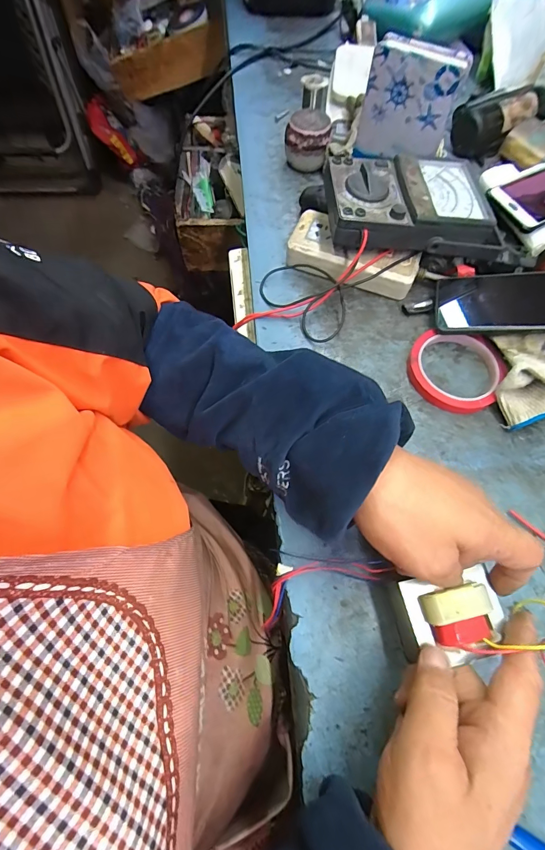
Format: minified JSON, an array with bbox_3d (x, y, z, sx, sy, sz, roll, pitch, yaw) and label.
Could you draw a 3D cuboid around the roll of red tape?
[{"bbox_3d":[0.190,-0.061,0.383,0.091,0.018,0.093,0,66,-1],"label":"roll of red tape"}]

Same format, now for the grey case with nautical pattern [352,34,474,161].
[{"bbox_3d":[0.152,-0.360,0.418,0.097,0.105,0.031,27,68,9],"label":"grey case with nautical pattern"}]

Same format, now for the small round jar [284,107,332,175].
[{"bbox_3d":[0.048,-0.387,0.504,0.061,0.060,0.057,1,67,-2],"label":"small round jar"}]

